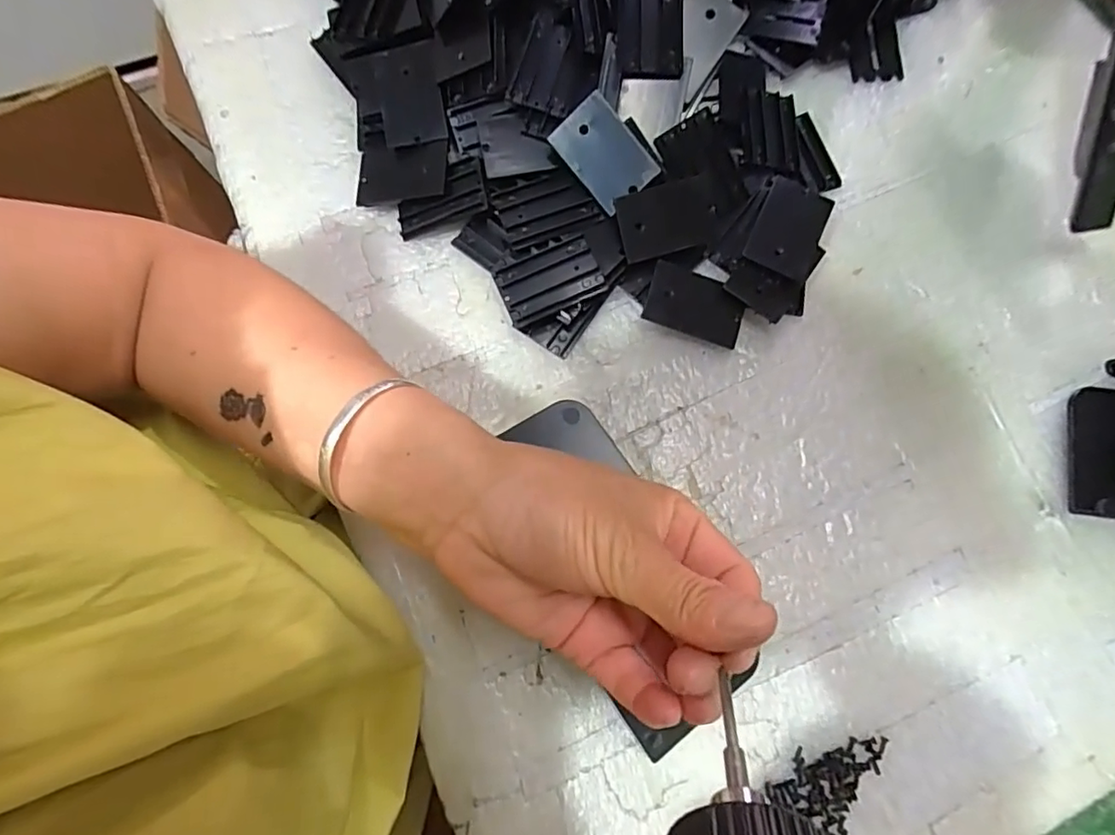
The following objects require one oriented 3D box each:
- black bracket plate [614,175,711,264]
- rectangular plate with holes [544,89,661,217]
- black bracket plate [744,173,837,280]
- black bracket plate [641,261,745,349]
[{"bbox_3d":[0.060,-0.109,0.321,0.051,0.005,0.036,-14,104,-4],"label":"black bracket plate"},{"bbox_3d":[0.025,-0.144,0.319,0.036,0.007,0.054,-39,92,18],"label":"rectangular plate with holes"},{"bbox_3d":[0.128,-0.105,0.322,0.035,0.005,0.057,24,76,9],"label":"black bracket plate"},{"bbox_3d":[0.078,-0.063,0.326,0.054,0.004,0.034,19,91,-2],"label":"black bracket plate"}]

